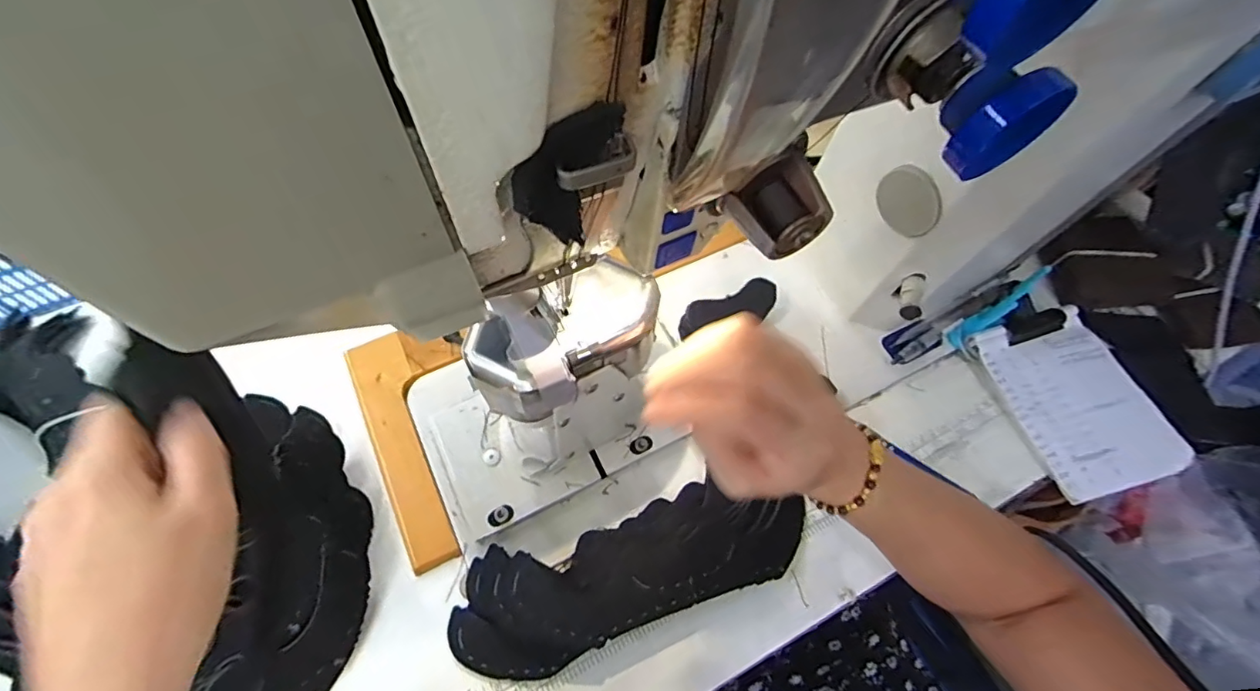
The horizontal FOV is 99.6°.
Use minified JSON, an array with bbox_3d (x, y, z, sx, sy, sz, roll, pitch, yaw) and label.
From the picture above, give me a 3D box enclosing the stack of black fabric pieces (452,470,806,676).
[{"bbox_3d":[0.003,0.149,0.364,0.253,0.041,0.081,-18,60,-11],"label":"stack of black fabric pieces"}]

